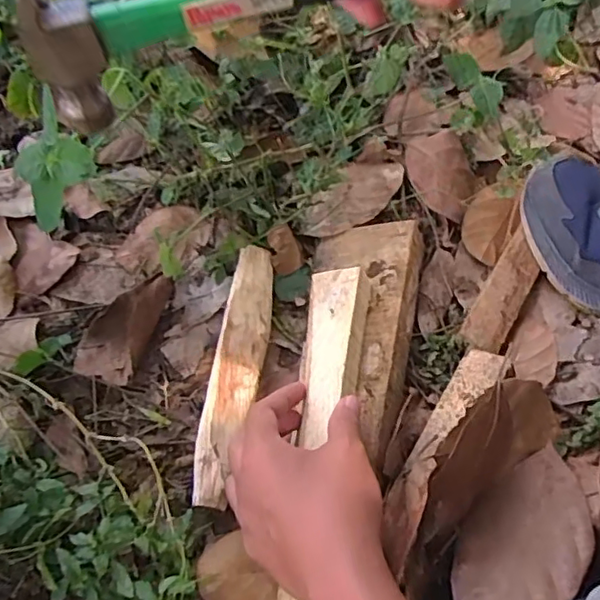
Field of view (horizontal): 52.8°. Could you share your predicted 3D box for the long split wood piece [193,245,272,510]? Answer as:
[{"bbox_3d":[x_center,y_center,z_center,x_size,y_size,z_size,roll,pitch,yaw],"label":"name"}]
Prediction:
[{"bbox_3d":[-0.047,0.050,0.468,0.033,0.021,0.212,6,57,5],"label":"long split wood piece"}]

